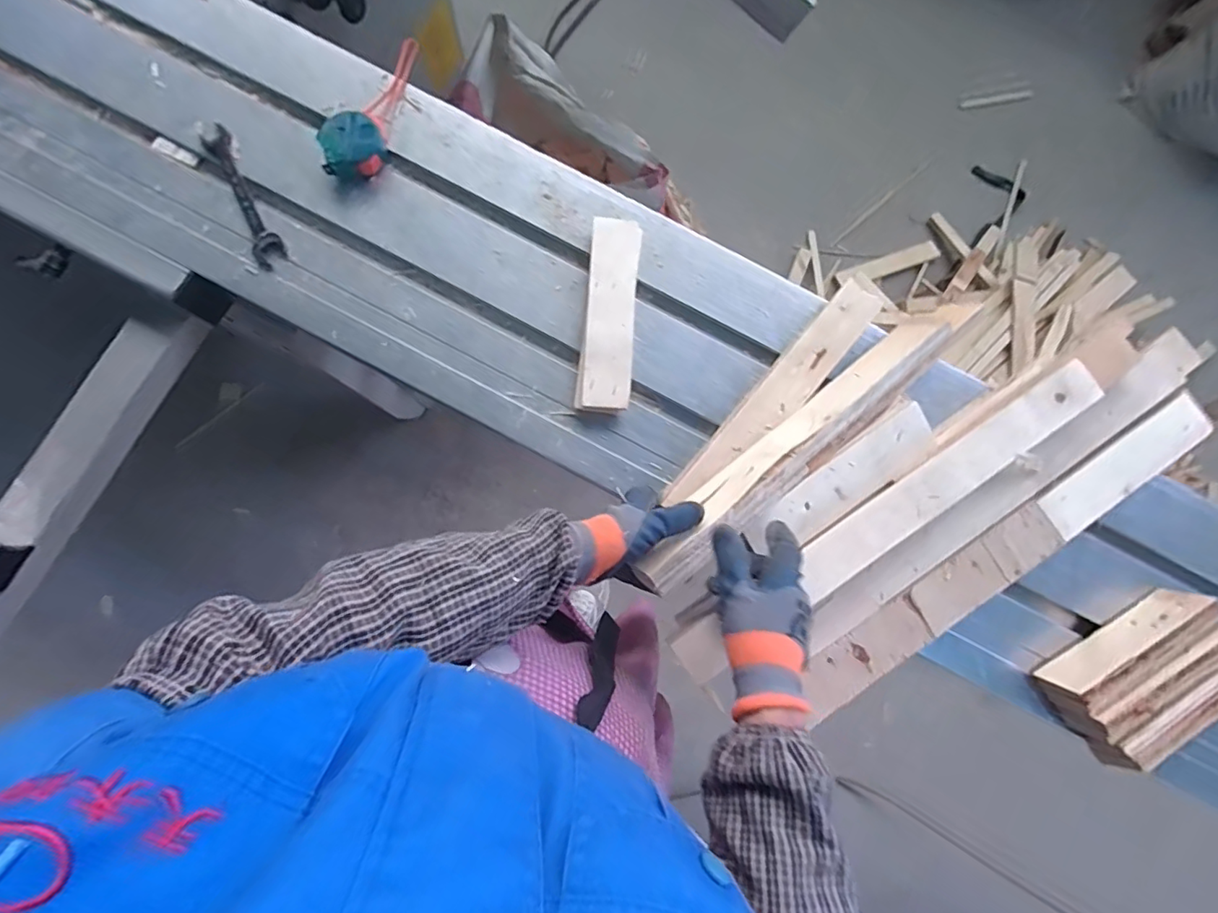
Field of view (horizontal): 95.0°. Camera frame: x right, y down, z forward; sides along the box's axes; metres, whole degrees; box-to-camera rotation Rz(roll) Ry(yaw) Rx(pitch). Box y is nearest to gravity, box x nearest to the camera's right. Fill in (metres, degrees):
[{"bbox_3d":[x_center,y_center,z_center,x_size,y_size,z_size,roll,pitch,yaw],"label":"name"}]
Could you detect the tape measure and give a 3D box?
[{"bbox_3d":[-0.273,-0.403,0.633,0.067,0.036,0.189,11,83,-3],"label":"tape measure"}]

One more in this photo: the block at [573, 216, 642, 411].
[{"bbox_3d":[0.002,-0.158,0.616,0.057,0.028,0.217,5,79,0],"label":"block"}]

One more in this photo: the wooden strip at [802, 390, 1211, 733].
[{"bbox_3d":[0.423,0.097,0.585,0.524,0.016,0.055,-32,81,-7],"label":"wooden strip"}]

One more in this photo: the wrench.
[{"bbox_3d":[-0.409,-0.292,0.622,0.033,0.007,0.182,-28,81,-6],"label":"wrench"}]

